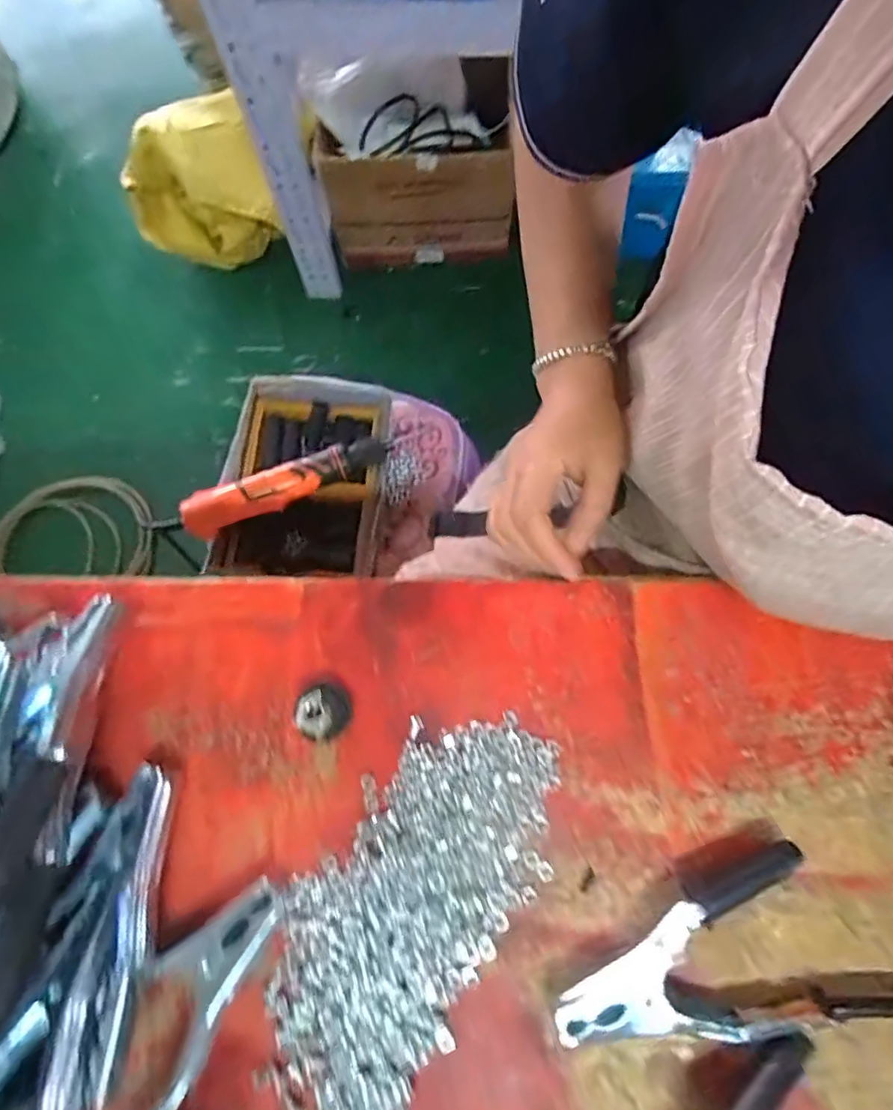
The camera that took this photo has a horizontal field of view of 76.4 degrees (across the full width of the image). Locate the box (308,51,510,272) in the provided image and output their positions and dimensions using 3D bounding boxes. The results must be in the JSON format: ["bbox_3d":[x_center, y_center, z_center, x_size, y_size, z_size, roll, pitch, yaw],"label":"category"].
[{"bbox_3d":[-0.064,-0.809,1.197,0.389,0.293,0.202,-12,73,-3],"label":"box"}]

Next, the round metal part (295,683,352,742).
[{"bbox_3d":[-0.069,0.087,0.317,0.026,0.023,0.029,2,73,1],"label":"round metal part"}]

